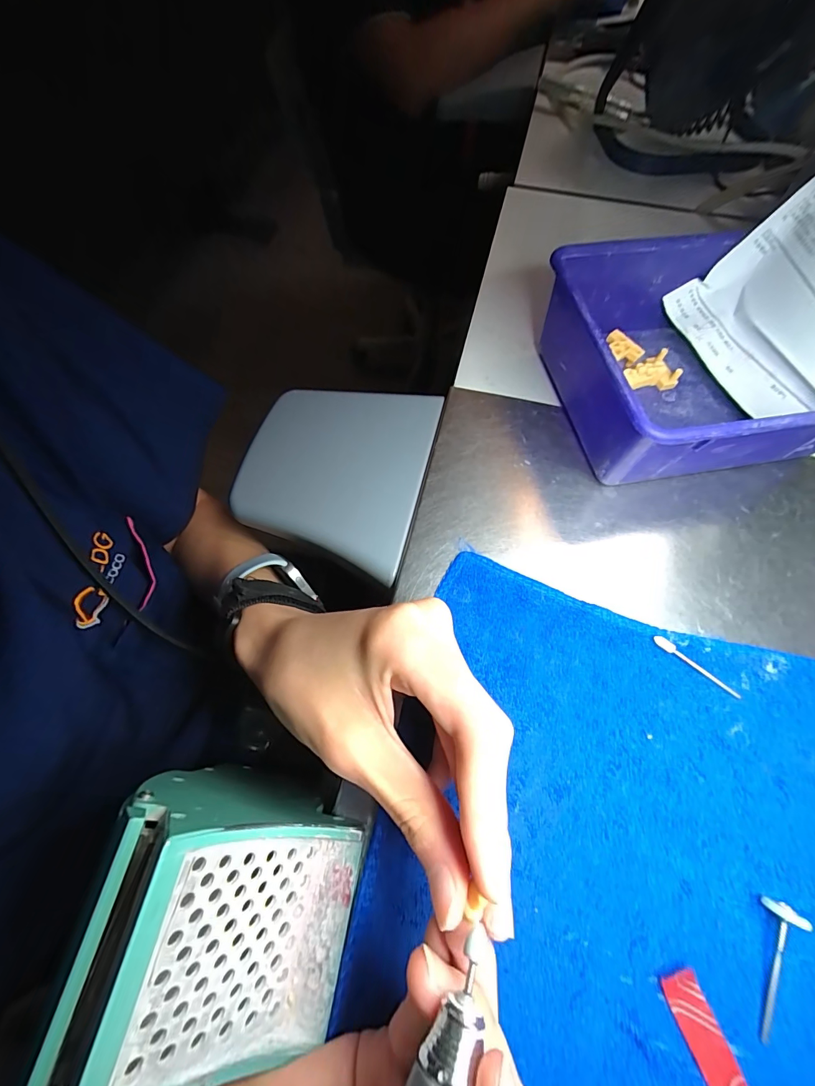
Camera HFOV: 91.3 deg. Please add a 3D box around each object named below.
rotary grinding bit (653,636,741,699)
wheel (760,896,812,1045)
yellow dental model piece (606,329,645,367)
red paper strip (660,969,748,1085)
[{"bbox_3d":[0.152,0.065,0.209,0.047,0.005,0.004,38,72,16],"label":"rotary grinding bit"},{"bbox_3d":[0.148,0.171,0.160,0.012,0.011,0.048,17,81,8],"label":"wheel"},{"bbox_3d":[0.157,-0.143,0.290,0.011,0.011,0.027,-43,88,-17],"label":"yellow dental model piece"},{"bbox_3d":[0.118,0.198,0.150,0.015,0.004,0.056,-19,67,-8],"label":"red paper strip"}]

